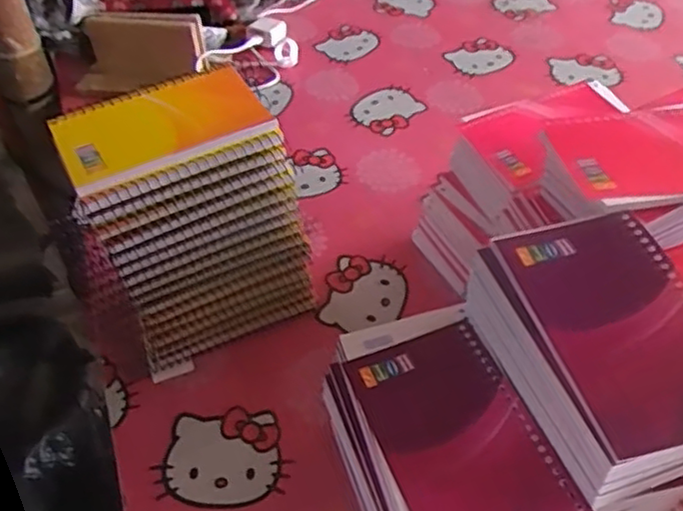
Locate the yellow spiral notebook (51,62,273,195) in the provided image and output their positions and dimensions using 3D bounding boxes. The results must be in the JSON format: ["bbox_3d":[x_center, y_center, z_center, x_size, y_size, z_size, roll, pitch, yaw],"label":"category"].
[{"bbox_3d":[-0.118,-0.086,0.430,0.127,0.013,0.081,-24,50,-19],"label":"yellow spiral notebook"}]

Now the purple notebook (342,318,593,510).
[{"bbox_3d":[0.060,0.093,0.341,0.077,0.008,0.129,-18,47,-12],"label":"purple notebook"}]

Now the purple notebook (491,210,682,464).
[{"bbox_3d":[0.136,0.031,0.321,0.077,0.007,0.129,-18,53,-2],"label":"purple notebook"}]

